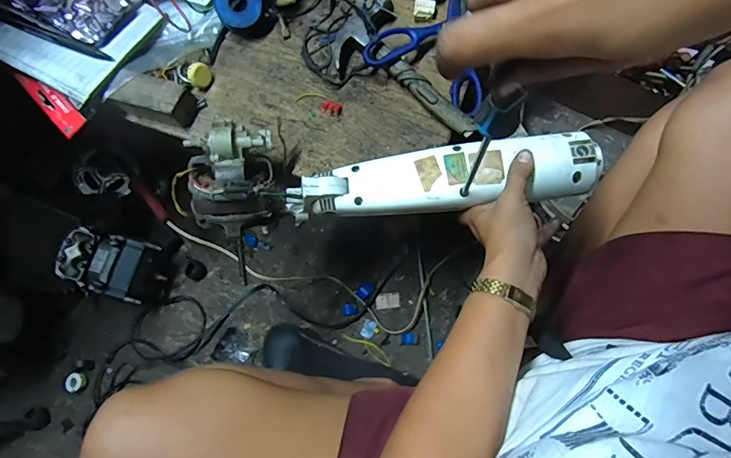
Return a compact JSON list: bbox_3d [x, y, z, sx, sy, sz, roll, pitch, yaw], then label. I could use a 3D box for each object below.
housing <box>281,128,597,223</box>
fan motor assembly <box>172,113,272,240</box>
[{"bbox_3d":[0.070,-0.050,0.449,0.313,0.047,0.064,-7,77,7],"label":"housing"},{"bbox_3d":[-0.142,-0.054,0.463,0.096,0.081,0.114,37,81,9],"label":"fan motor assembly"}]

